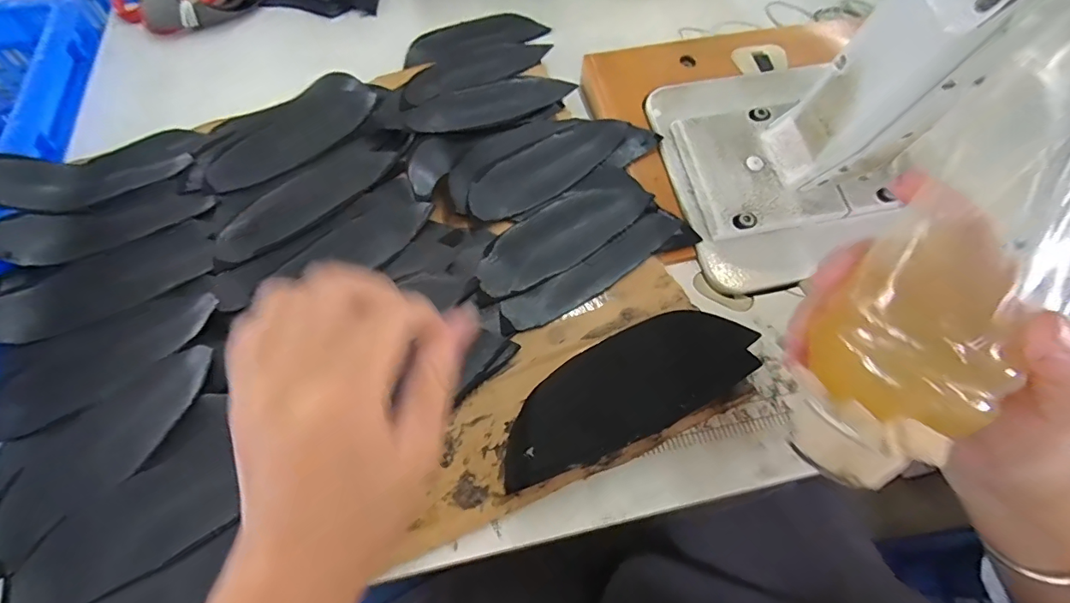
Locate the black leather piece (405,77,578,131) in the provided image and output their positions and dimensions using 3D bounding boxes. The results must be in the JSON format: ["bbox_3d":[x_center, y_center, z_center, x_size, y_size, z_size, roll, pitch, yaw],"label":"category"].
[{"bbox_3d":[-0.035,-0.159,0.387,0.132,0.005,0.041,-20,65,-15],"label":"black leather piece"}]

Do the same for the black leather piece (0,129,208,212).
[{"bbox_3d":[-0.309,-0.092,0.339,0.139,0.020,0.057,-23,67,-28],"label":"black leather piece"}]

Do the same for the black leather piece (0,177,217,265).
[{"bbox_3d":[-0.285,-0.056,0.325,0.121,0.012,0.043,-21,67,-19],"label":"black leather piece"}]

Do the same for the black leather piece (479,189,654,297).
[{"bbox_3d":[0.018,-0.049,0.334,0.130,0.009,0.048,-33,67,-18],"label":"black leather piece"}]

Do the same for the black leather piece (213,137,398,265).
[{"bbox_3d":[-0.162,-0.073,0.339,0.044,0.004,0.130,42,71,18],"label":"black leather piece"}]

